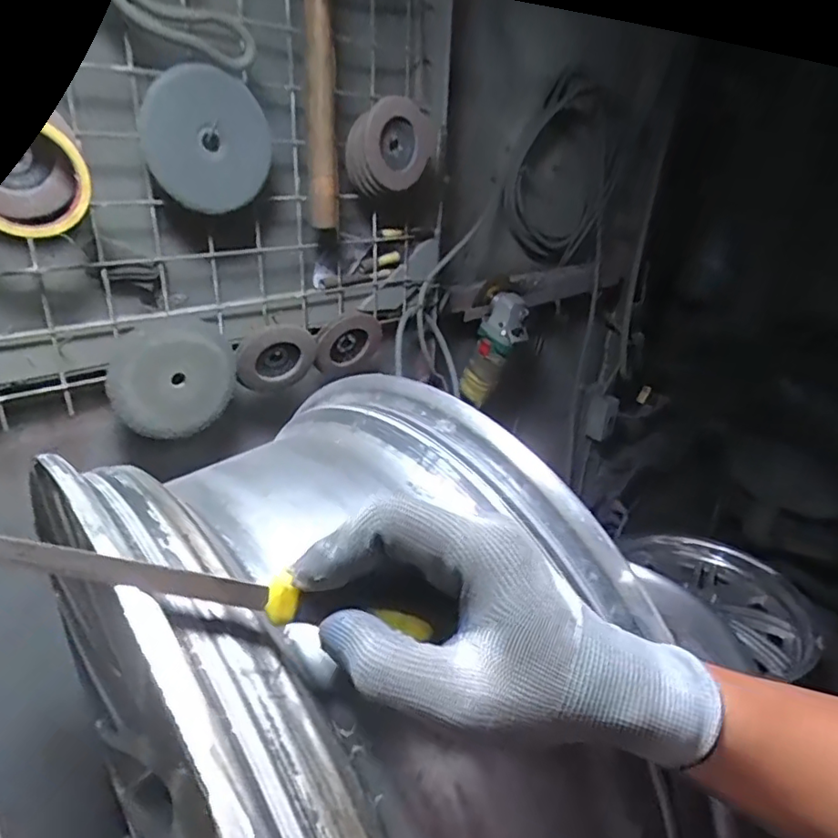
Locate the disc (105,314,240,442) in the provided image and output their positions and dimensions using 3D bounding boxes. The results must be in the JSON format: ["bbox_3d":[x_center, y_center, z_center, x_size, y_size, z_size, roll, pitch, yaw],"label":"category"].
[{"bbox_3d":[-0.256,-0.044,0.611,0.125,0.121,0.017,-14,29,-32],"label":"disc"}]

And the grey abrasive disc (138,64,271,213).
[{"bbox_3d":[-0.197,-0.257,0.543,0.012,0.118,0.118,40,0,42],"label":"grey abrasive disc"}]

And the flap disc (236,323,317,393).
[{"bbox_3d":[-0.164,-0.070,0.670,0.092,0.083,0.017,-7,42,-42],"label":"flap disc"}]

